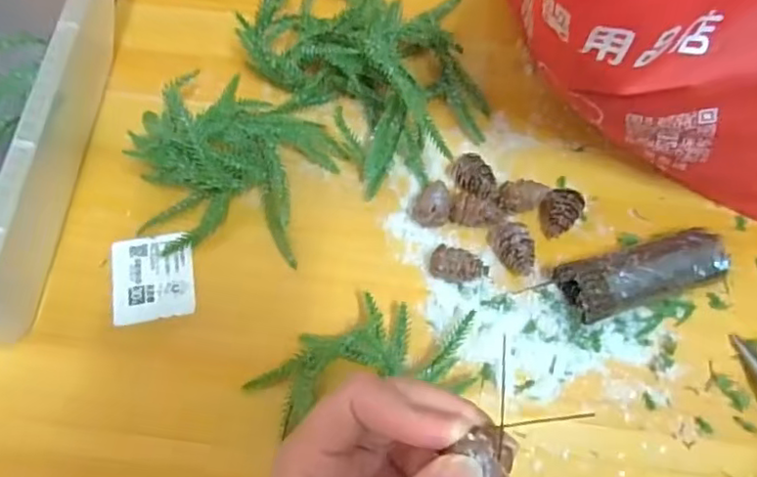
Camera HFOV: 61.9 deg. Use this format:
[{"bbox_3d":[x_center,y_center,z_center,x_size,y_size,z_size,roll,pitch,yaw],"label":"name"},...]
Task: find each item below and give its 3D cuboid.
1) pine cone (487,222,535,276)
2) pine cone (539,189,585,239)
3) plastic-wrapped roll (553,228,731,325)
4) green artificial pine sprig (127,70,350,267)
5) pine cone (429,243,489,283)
[{"bbox_3d":[0.086,0.004,0.403,0.019,0.017,0.040,-12,62,-10],"label":"pine cone"},{"bbox_3d":[0.119,-0.017,0.421,0.025,0.020,0.035,32,64,14],"label":"pine cone"},{"bbox_3d":[0.166,0.023,0.396,0.105,0.029,0.038,-16,63,-11],"label":"plastic-wrapped roll"},{"bbox_3d":[-0.100,-0.051,0.413,0.135,0.043,0.114,10,61,3],"label":"green artificial pine sprig"},{"bbox_3d":[0.050,0.019,0.395,0.036,0.018,0.021,10,61,3],"label":"pine cone"}]

